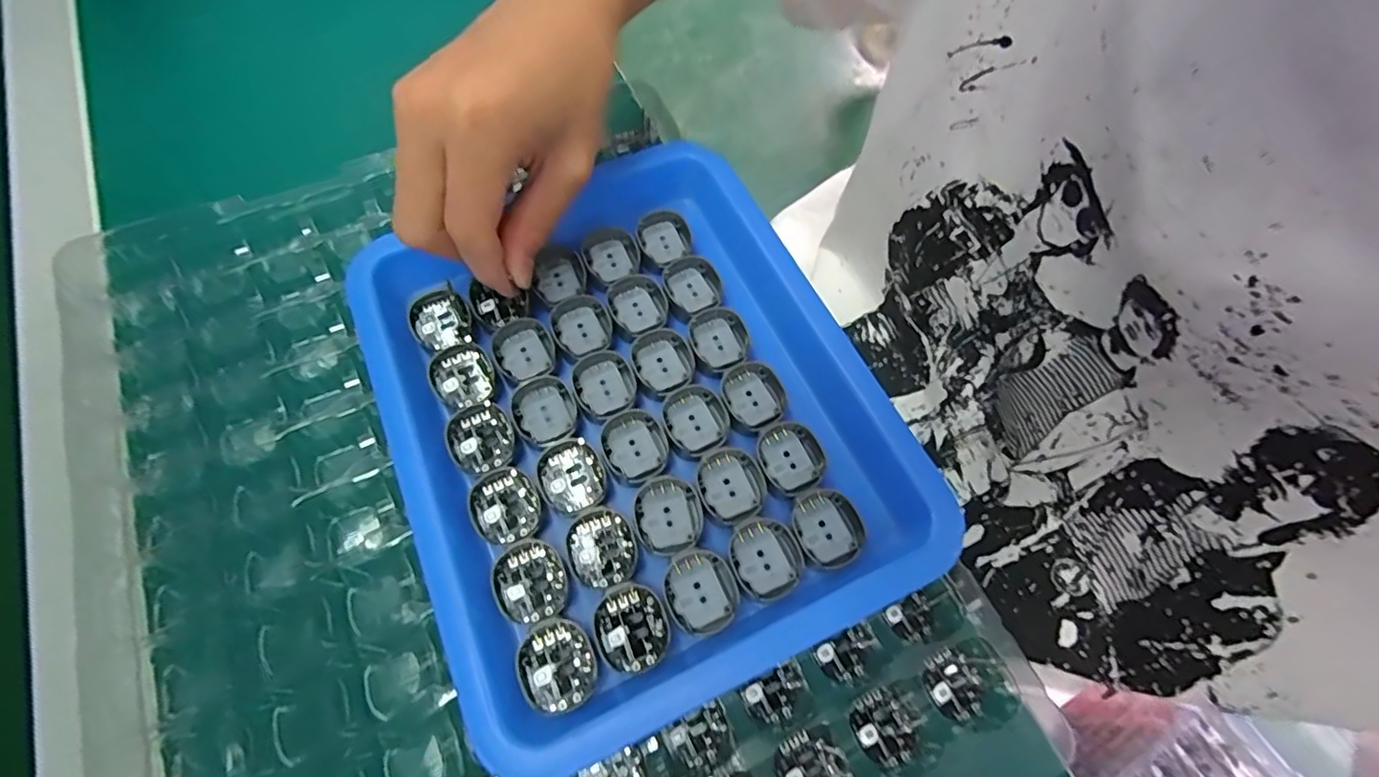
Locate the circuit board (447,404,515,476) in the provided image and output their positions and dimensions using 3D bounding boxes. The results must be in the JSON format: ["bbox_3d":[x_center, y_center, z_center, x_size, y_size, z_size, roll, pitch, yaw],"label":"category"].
[{"bbox_3d":[-0.082,0.020,0.233,0.024,0.004,0.028,-22,68,-10],"label":"circuit board"}]

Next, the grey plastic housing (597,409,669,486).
[{"bbox_3d":[-0.022,0.022,0.233,0.026,0.004,0.029,-30,70,-13],"label":"grey plastic housing"}]

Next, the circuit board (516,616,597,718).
[{"bbox_3d":[-0.045,0.092,0.198,0.024,0.005,0.028,-30,70,-13],"label":"circuit board"}]

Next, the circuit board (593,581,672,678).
[{"bbox_3d":[-0.020,0.083,0.204,0.024,0.004,0.028,-29,70,-13],"label":"circuit board"}]

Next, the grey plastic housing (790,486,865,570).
[{"bbox_3d":[0.052,0.051,0.220,0.025,0.004,0.028,-27,69,-12],"label":"grey plastic housing"}]

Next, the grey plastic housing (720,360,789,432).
[{"bbox_3d":[0.027,0.002,0.243,0.025,0.004,0.028,-26,69,-11],"label":"grey plastic housing"}]

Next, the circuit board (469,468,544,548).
[{"bbox_3d":[-0.069,0.044,0.220,0.024,0.004,0.028,-30,70,-13],"label":"circuit board"}]

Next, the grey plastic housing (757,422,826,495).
[{"bbox_3d":[0.040,0.026,0.231,0.025,0.004,0.027,-28,69,-12],"label":"grey plastic housing"}]

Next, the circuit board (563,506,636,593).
[{"bbox_3d":[-0.033,0.058,0.215,0.024,0.004,0.029,-19,68,-8],"label":"circuit board"}]

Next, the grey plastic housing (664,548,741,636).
[{"bbox_3d":[0.004,0.072,0.210,0.025,0.004,0.027,-24,68,-11],"label":"grey plastic housing"}]

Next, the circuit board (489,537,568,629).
[{"bbox_3d":[-0.057,0.068,0.209,0.024,0.004,0.029,-19,68,-9],"label":"circuit board"}]

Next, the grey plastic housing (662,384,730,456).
[{"bbox_3d":[0.003,0.012,0.238,0.025,0.004,0.028,-28,69,-12],"label":"grey plastic housing"}]

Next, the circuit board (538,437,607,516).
[{"bbox_3d":[-0.045,0.033,0.226,0.024,0.004,0.028,-31,70,-13],"label":"circuit board"}]

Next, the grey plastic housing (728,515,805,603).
[{"bbox_3d":[0.028,0.061,0.215,0.025,0.004,0.028,-27,69,-12],"label":"grey plastic housing"}]

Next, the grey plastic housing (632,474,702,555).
[{"bbox_3d":[-0.008,0.047,0.222,0.024,0.004,0.029,-12,67,-6],"label":"grey plastic housing"}]

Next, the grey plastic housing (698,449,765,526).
[{"bbox_3d":[0.016,0.036,0.226,0.025,0.004,0.028,-28,69,-12],"label":"grey plastic housing"}]

